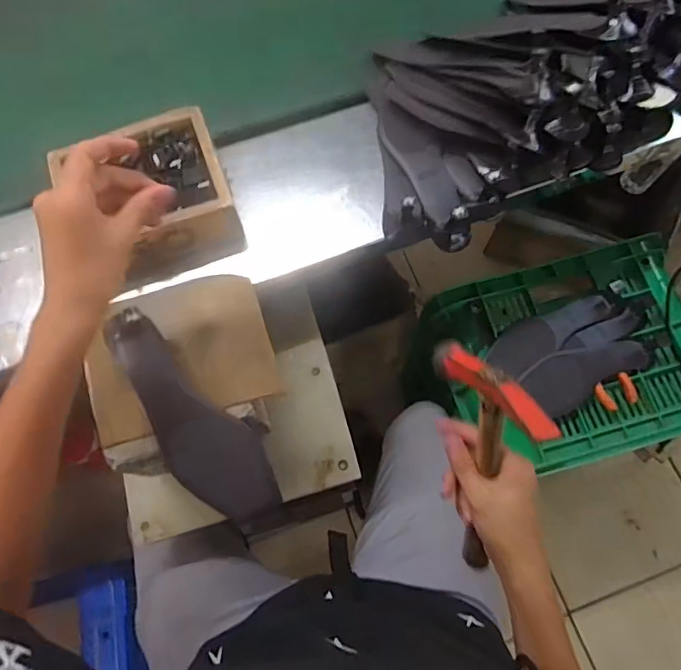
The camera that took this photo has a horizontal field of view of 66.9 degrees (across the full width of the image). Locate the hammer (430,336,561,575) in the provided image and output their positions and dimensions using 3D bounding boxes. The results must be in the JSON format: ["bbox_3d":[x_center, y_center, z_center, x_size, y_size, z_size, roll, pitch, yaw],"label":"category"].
[{"bbox_3d":[0.133,0.122,0.466,0.034,0.147,0.201,-16,111,-17],"label":"hammer"}]

